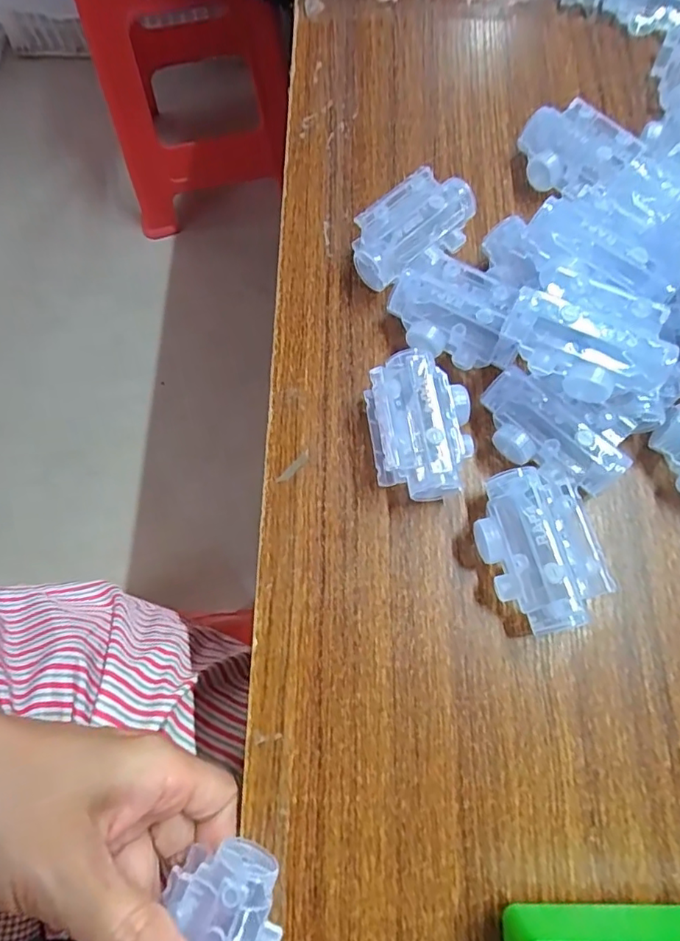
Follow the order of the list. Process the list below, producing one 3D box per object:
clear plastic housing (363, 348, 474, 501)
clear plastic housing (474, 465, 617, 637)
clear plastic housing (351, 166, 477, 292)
[{"bbox_3d":[0.038,-0.021,0.253,0.045,0.029,0.067,-9,72,-1],"label":"clear plastic housing"},{"bbox_3d":[0.086,0.035,0.236,0.043,0.030,0.067,-14,72,-3],"label":"clear plastic housing"},{"bbox_3d":[0.041,-0.127,0.283,0.068,0.030,0.037,-36,74,-10],"label":"clear plastic housing"}]

